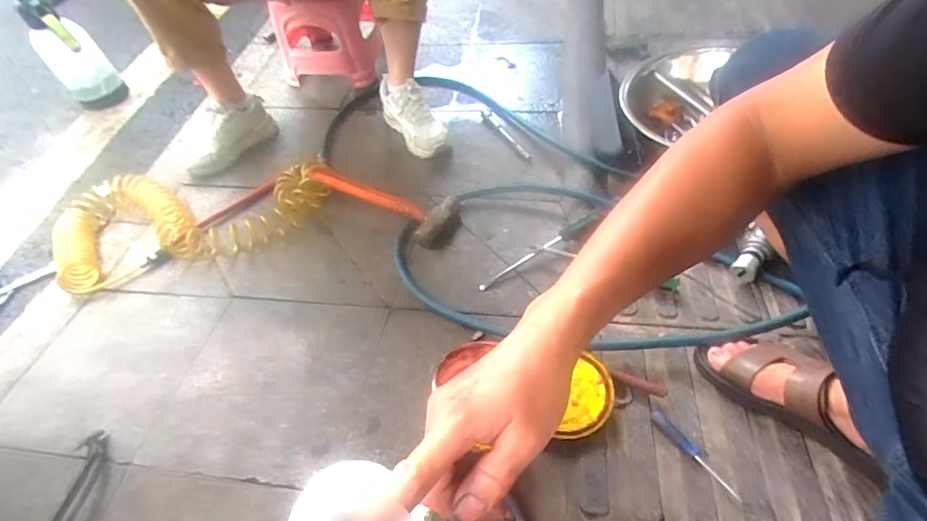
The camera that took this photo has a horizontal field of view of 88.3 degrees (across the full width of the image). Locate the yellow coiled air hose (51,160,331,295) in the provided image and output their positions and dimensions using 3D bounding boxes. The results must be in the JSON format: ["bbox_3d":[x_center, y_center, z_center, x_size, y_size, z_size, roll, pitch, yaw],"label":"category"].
[{"bbox_3d":[-0.557,-0.113,0.993,0.558,0.072,0.300,-12,50,-4],"label":"yellow coiled air hose"}]

